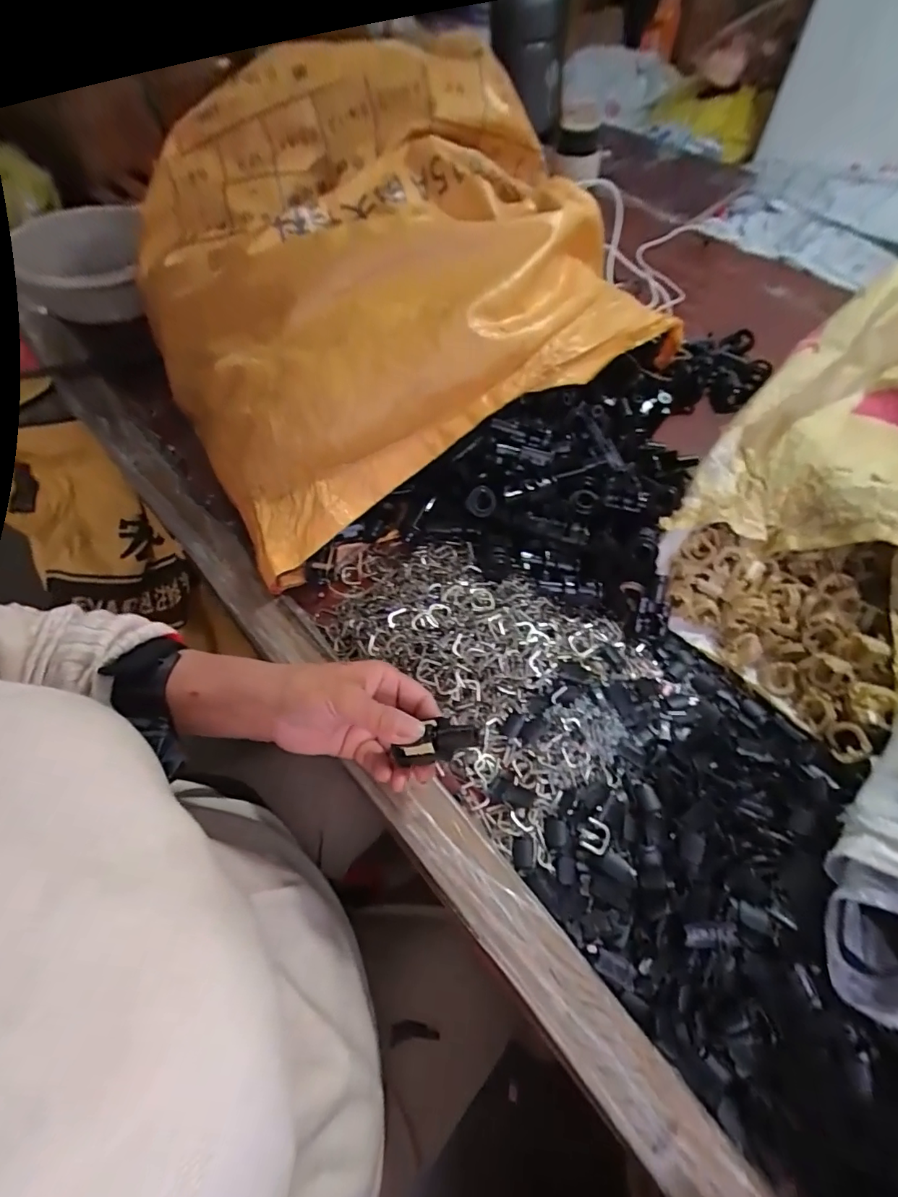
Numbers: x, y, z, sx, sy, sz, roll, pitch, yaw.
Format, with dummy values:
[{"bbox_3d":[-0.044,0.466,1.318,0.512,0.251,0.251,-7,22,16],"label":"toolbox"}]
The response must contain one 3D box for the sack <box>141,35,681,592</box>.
[{"bbox_3d":[-0.082,-0.346,0.527,0.451,0.211,0.484,-27,61,-14],"label":"sack"}]

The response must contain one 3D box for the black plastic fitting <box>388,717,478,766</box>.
[{"bbox_3d":[-0.009,0.087,0.307,0.052,0.016,0.023,-19,59,4],"label":"black plastic fitting"}]

